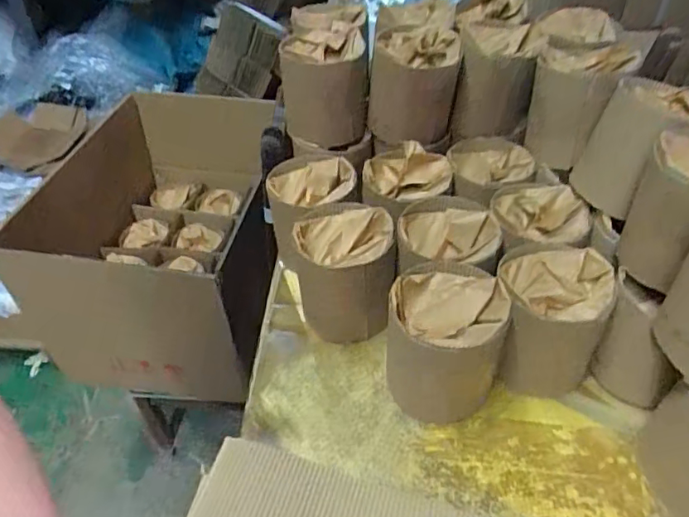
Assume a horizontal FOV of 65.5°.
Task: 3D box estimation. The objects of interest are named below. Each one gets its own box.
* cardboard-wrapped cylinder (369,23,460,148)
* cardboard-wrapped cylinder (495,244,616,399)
[{"bbox_3d":[0.083,-0.218,0.669,0.099,0.118,0.099,-1,42,2],"label":"cardboard-wrapped cylinder"},{"bbox_3d":[0.197,0.058,0.528,0.100,0.111,0.118,7,44,9],"label":"cardboard-wrapped cylinder"}]

